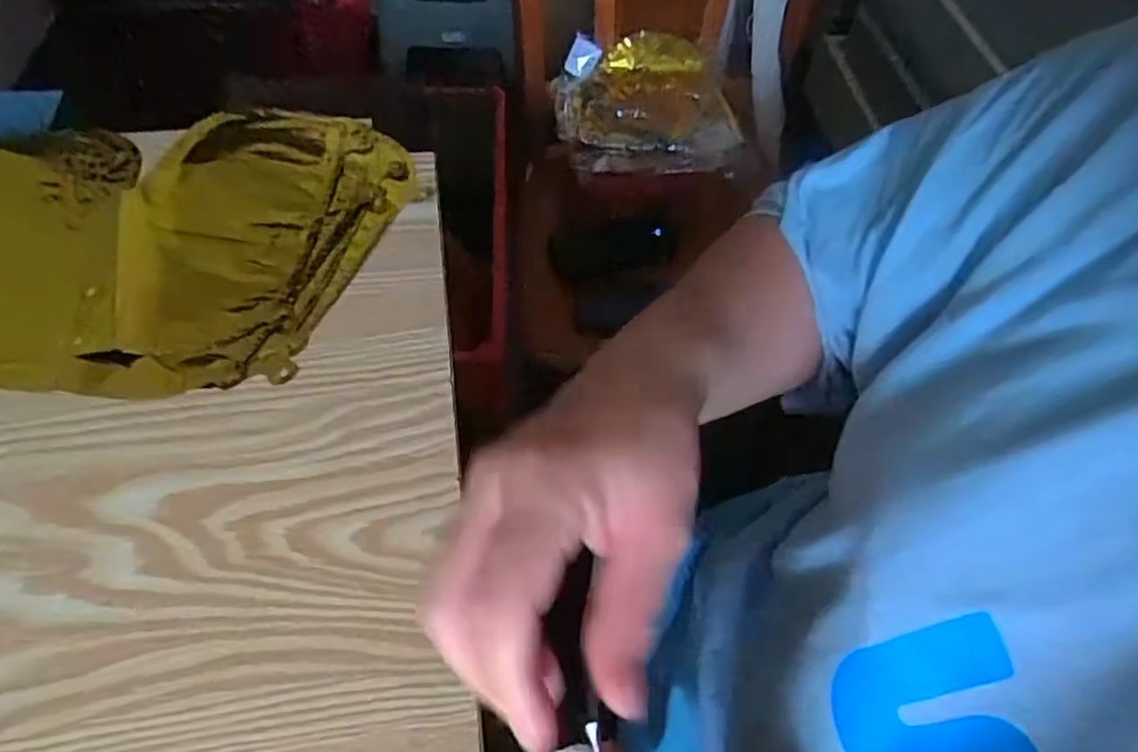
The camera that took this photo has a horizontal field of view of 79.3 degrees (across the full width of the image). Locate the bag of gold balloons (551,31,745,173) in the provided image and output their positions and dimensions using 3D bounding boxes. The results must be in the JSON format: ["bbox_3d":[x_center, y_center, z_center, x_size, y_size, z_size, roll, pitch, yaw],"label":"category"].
[{"bbox_3d":[0.106,-0.350,0.923,0.250,0.053,0.241,5,61,-5],"label":"bag of gold balloons"}]

